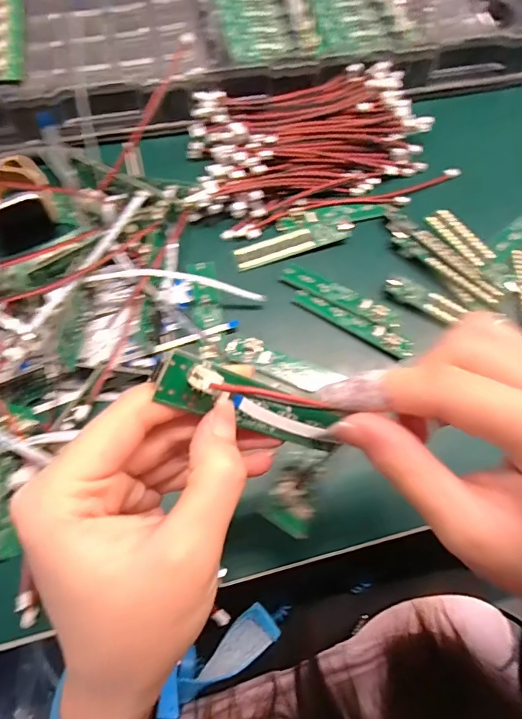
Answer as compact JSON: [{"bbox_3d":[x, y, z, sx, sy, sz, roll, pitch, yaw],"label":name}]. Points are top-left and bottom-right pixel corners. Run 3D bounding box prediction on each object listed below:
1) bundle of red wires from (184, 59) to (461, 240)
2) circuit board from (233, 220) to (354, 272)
[{"bbox_3d":[0.037,-0.164,0.329,0.188,0.034,0.114,-12,69,-6],"label":"bundle of red wires"},{"bbox_3d":[0.023,-0.084,0.314,0.085,0.006,0.017,-18,70,-8],"label":"circuit board"}]

